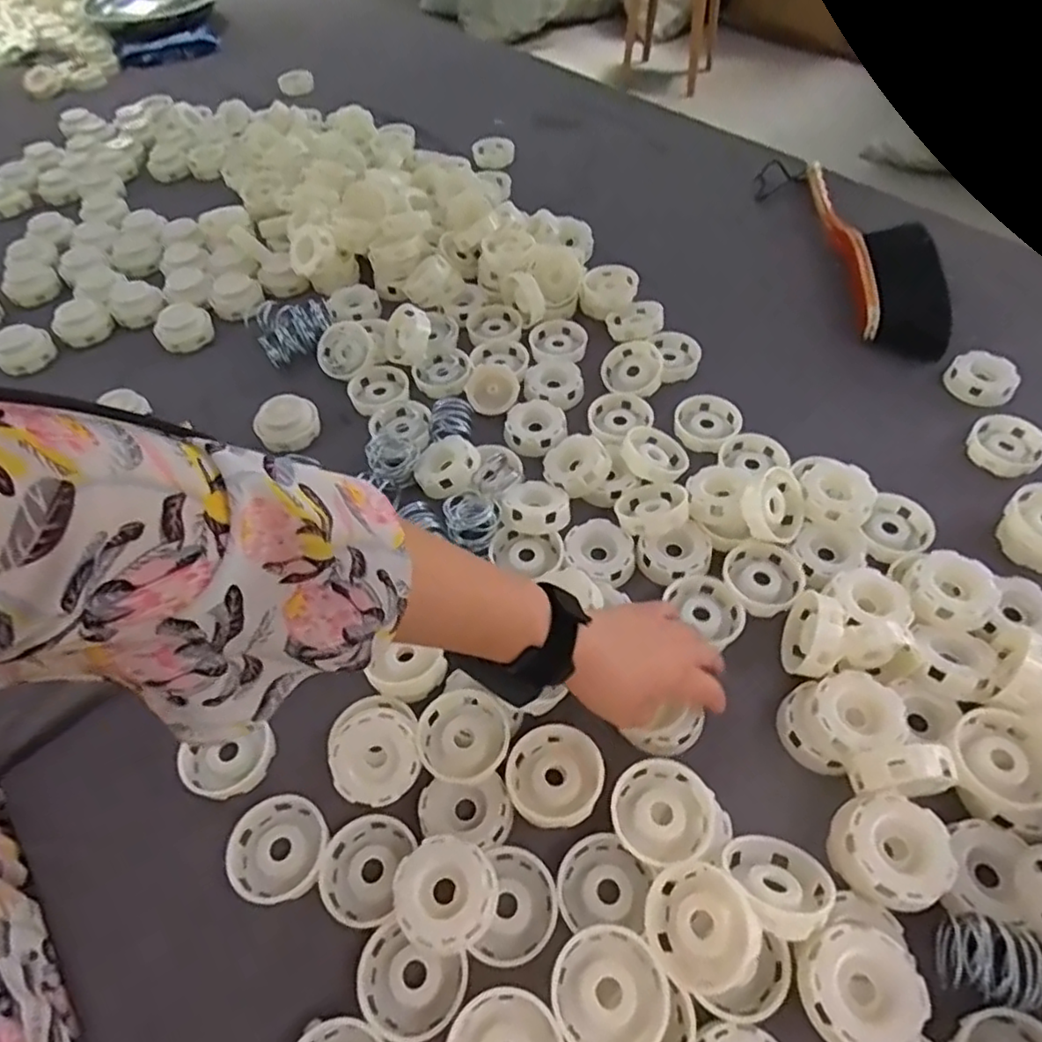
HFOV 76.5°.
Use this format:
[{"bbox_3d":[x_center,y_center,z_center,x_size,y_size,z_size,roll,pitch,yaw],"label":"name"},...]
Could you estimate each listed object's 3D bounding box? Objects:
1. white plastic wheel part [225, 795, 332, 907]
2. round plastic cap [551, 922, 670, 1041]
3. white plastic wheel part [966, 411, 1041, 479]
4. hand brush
[{"bbox_3d":[-0.171,0.233,0.466,0.067,0.015,0.068,-2,53,2],"label":"white plastic wheel part"},{"bbox_3d":[0.053,0.277,0.388,0.065,0.014,0.066,-2,53,2],"label":"round plastic cap"},{"bbox_3d":[0.498,-0.079,0.675,0.069,0.019,0.075,33,61,25],"label":"white plastic wheel part"},{"bbox_3d":[0.478,-0.378,0.902,0.103,0.059,0.453,2,53,6],"label":"hand brush"}]

